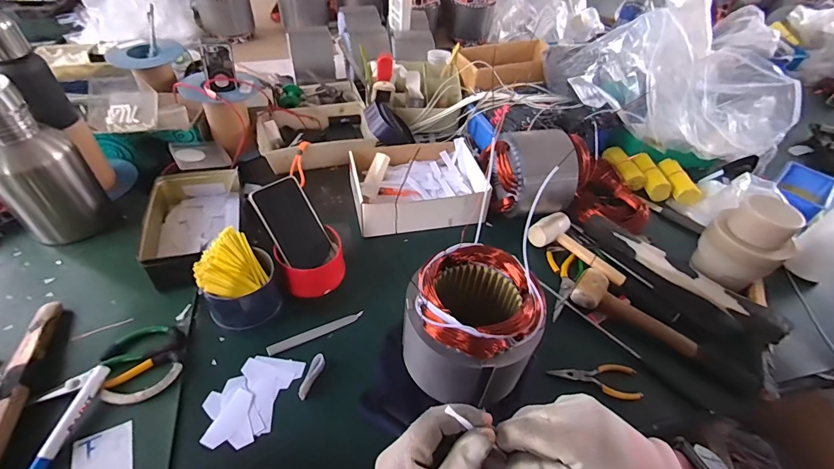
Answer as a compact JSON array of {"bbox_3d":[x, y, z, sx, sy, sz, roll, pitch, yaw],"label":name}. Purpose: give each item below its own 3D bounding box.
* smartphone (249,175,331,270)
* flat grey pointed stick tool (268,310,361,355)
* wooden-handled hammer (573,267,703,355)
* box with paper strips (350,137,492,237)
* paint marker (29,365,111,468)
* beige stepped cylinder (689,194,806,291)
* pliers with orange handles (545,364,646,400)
[{"bbox_3d":[-0.189,-0.015,0.612,0.078,0.009,0.140,-30,99,-30],"label":"smartphone"},{"bbox_3d":[-0.144,0.140,0.567,0.136,0.005,0.016,-20,51,-22],"label":"flat grey pointed stick tool"},{"bbox_3d":[0.331,0.115,0.594,0.184,0.036,0.056,27,50,19],"label":"wooden-handled hammer"},{"bbox_3d":[0.004,-0.098,0.762,0.252,0.059,0.195,-7,47,-11],"label":"box with paper strips"},{"bbox_3d":[-0.396,0.218,0.445,0.017,0.014,0.142,6,46,1],"label":"paint marker"},{"bbox_3d":[0.528,0.010,0.629,0.098,0.129,0.108,-29,55,-28],"label":"beige stepped cylinder"},{"bbox_3d":[0.246,0.196,0.546,0.122,0.005,0.047,9,46,3],"label":"pliers with orange handles"}]

